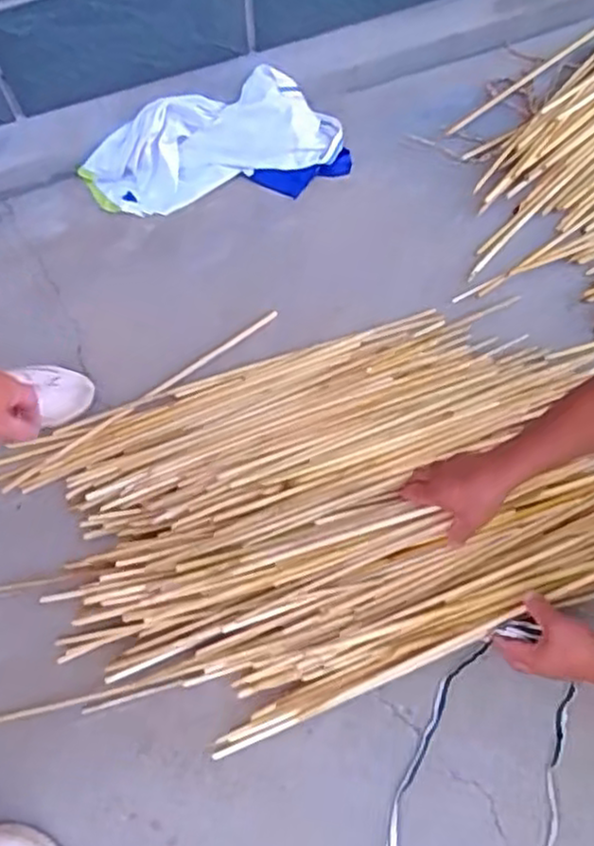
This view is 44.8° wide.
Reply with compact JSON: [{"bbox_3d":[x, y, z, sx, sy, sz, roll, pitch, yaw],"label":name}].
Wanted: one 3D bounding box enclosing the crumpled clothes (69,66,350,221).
[{"bbox_3d":[-0.146,-0.486,1.262,0.463,0.108,0.189,-7,71,-2],"label":"crumpled clothes"}]

